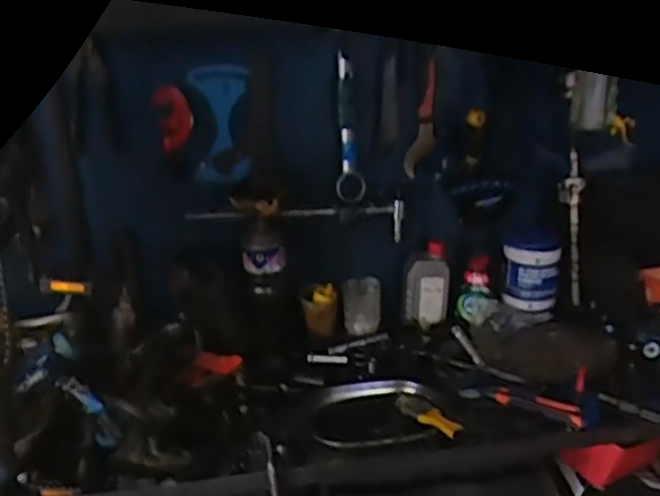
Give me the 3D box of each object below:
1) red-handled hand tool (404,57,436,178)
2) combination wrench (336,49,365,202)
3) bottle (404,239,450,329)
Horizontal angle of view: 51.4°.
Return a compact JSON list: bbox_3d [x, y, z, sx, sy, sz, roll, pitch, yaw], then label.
[{"bbox_3d":[0.171,-0.225,1.220,0.021,0.210,0.050,-11,31,-37],"label":"red-handled hand tool"},{"bbox_3d":[0.034,-0.206,1.190,0.049,0.254,0.023,-1,20,3],"label":"combination wrench"},{"bbox_3d":[0.180,0.066,1.285,0.079,0.141,0.067,-1,20,3],"label":"bottle"}]

